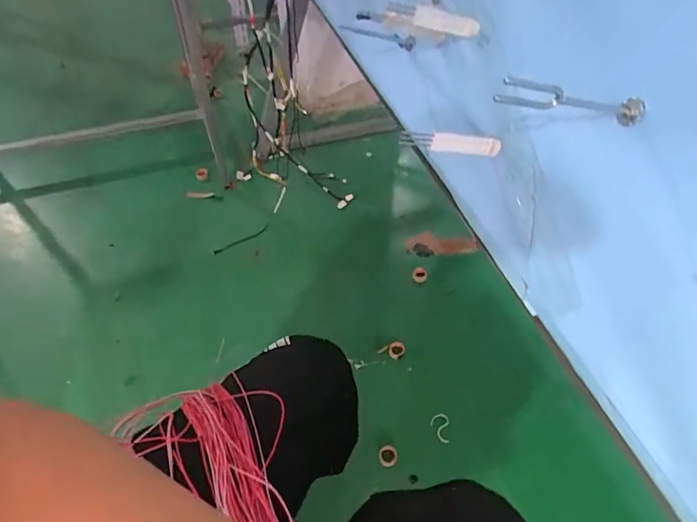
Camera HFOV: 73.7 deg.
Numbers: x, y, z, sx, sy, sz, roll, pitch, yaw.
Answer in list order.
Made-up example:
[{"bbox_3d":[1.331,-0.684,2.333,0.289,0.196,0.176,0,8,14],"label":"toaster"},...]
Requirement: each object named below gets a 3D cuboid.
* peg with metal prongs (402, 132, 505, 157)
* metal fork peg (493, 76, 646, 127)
[{"bbox_3d":[0.124,-0.142,0.560,0.133,0.023,0.013,1,50,-17],"label":"peg with metal prongs"},{"bbox_3d":[0.205,-0.141,0.416,0.157,0.027,0.019,1,50,-18],"label":"metal fork peg"}]

